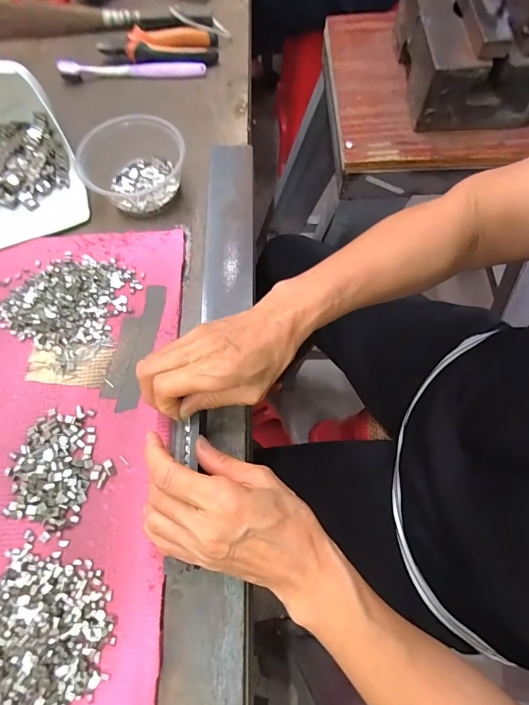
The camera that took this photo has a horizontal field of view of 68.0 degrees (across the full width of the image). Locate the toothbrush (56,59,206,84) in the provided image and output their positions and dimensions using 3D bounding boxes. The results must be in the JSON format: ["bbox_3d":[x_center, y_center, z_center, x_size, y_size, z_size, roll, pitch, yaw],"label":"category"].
[{"bbox_3d":[-0.170,-0.367,0.505,0.184,0.013,0.017,-2,69,-1],"label":"toothbrush"}]

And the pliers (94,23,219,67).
[{"bbox_3d":[-0.137,-0.394,0.506,0.150,0.024,0.049,-3,69,-1],"label":"pliers"}]

